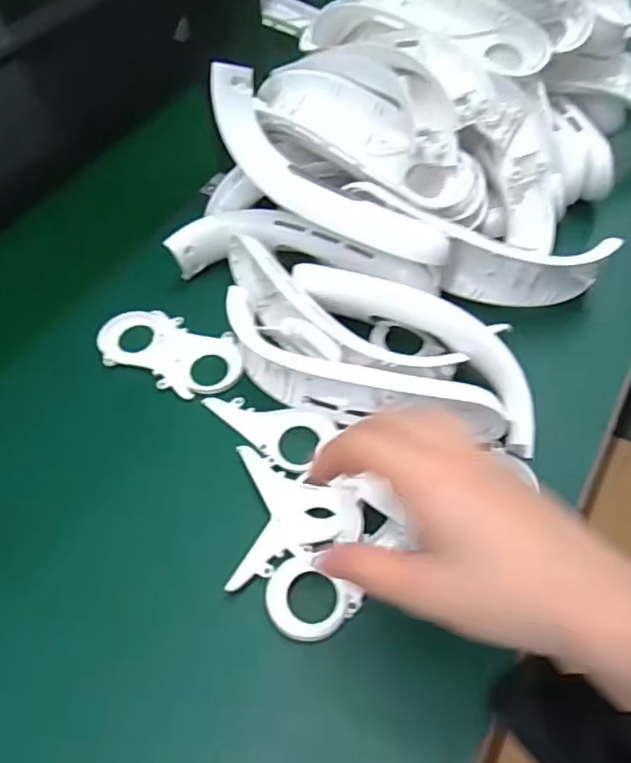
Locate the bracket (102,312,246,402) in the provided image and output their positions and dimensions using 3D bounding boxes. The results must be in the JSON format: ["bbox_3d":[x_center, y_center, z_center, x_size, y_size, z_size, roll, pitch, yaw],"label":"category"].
[{"bbox_3d":[-0.105,-0.023,0.428,0.110,0.006,0.057,17,58,16],"label":"bracket"}]

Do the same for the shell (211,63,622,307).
[{"bbox_3d":[0.059,-0.122,0.426,0.301,0.075,0.089,25,58,-4],"label":"shell"}]

